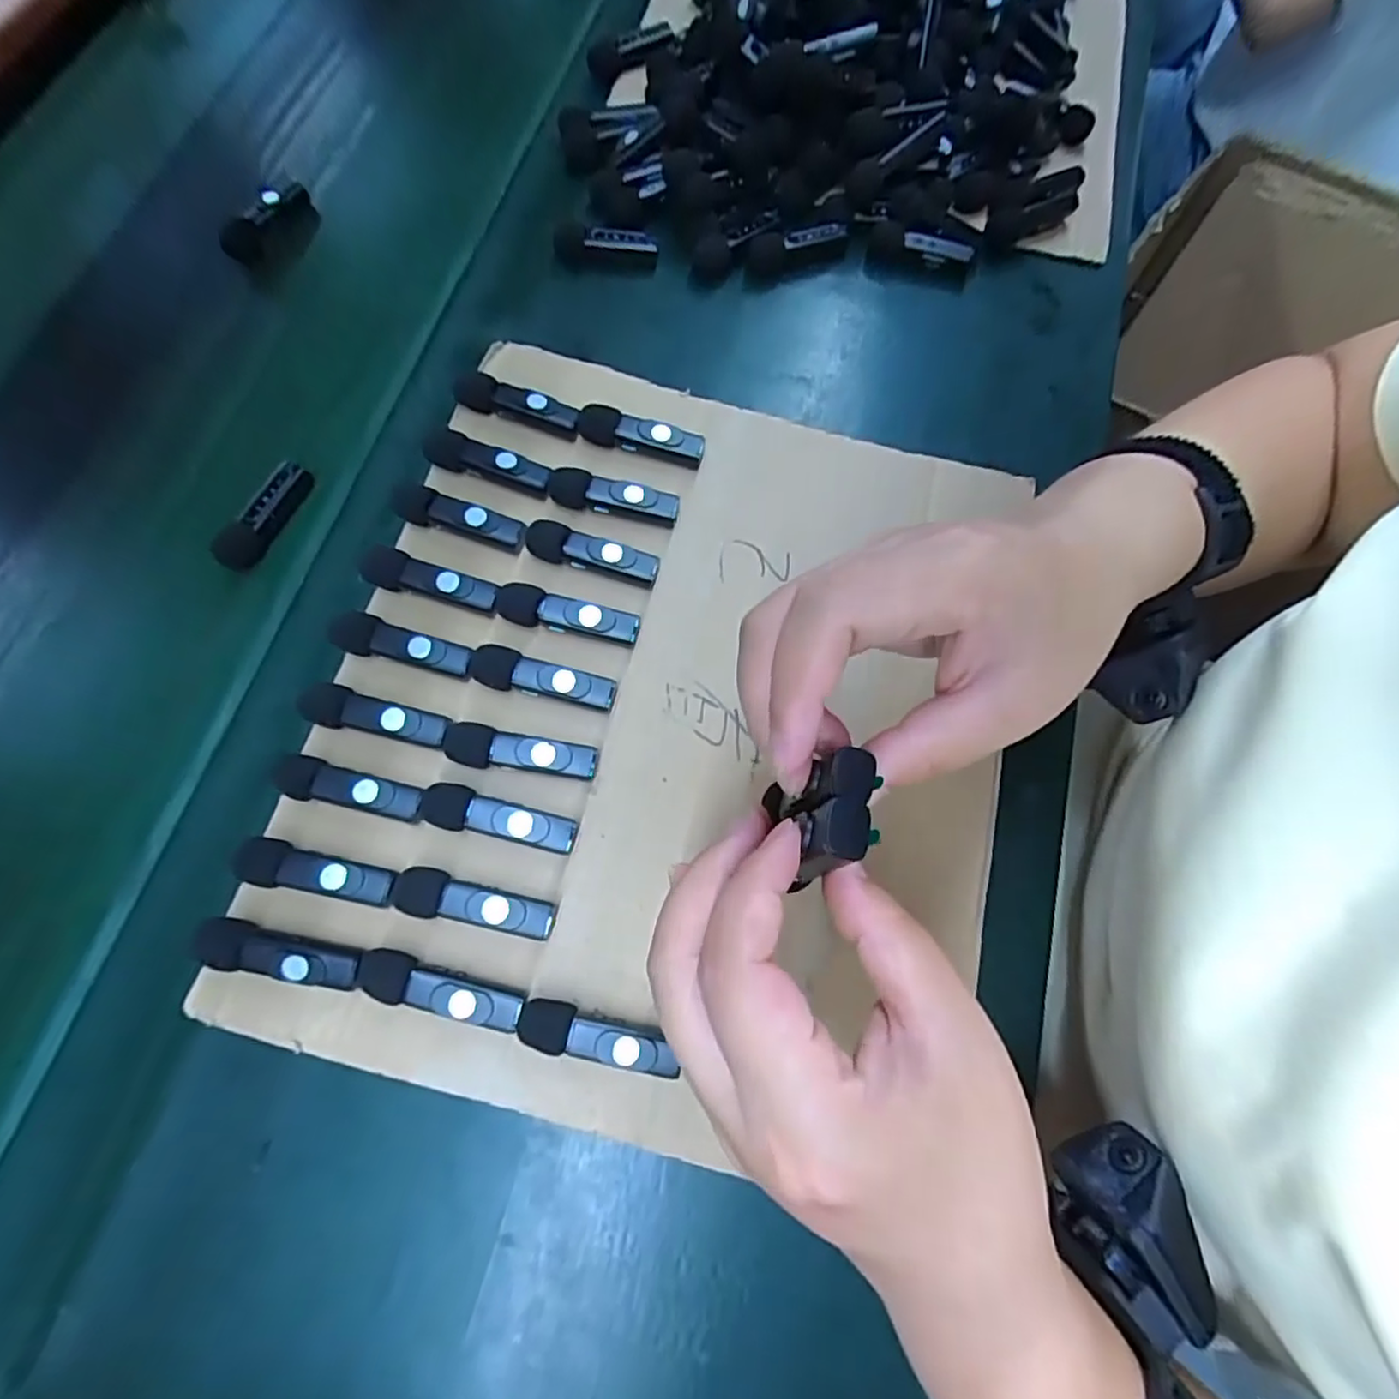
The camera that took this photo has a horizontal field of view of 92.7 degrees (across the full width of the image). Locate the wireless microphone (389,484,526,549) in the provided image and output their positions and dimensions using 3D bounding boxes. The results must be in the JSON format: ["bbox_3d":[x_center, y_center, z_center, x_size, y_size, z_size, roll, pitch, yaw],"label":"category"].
[{"bbox_3d":[-0.117,-0.087,0.325,0.062,0.016,0.017,18,73,3],"label":"wireless microphone"}]

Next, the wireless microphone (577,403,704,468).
[{"bbox_3d":[-0.031,-0.136,0.346,0.065,0.019,0.016,16,73,3],"label":"wireless microphone"}]

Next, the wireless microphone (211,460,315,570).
[{"bbox_3d":[-0.233,-0.099,0.357,0.018,0.016,0.064,25,73,5],"label":"wireless microphone"}]

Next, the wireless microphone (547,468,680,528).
[{"bbox_3d":[-0.043,-0.101,0.333,0.064,0.015,0.016,11,72,1],"label":"wireless microphone"}]

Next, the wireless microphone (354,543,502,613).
[{"bbox_3d":[-0.127,-0.055,0.314,0.064,0.014,0.017,16,73,3],"label":"wireless microphone"}]

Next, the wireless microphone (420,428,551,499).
[{"bbox_3d":[-0.106,-0.118,0.338,0.063,0.019,0.015,16,73,3],"label":"wireless microphone"}]

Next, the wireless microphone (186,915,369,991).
[{"bbox_3d":[-0.165,0.100,0.262,0.063,0.010,0.018,11,72,5],"label":"wireless microphone"}]

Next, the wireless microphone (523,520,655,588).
[{"bbox_3d":[-0.052,-0.071,0.322,0.064,0.012,0.017,15,72,2],"label":"wireless microphone"}]

